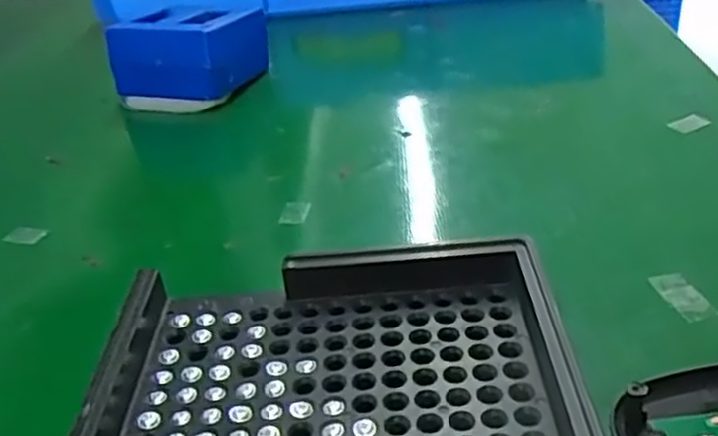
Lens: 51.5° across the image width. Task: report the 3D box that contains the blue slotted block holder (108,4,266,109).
[{"bbox_3d":[-0.071,-0.073,0.325,0.057,0.034,0.053,7,33,17],"label":"blue slotted block holder"}]

